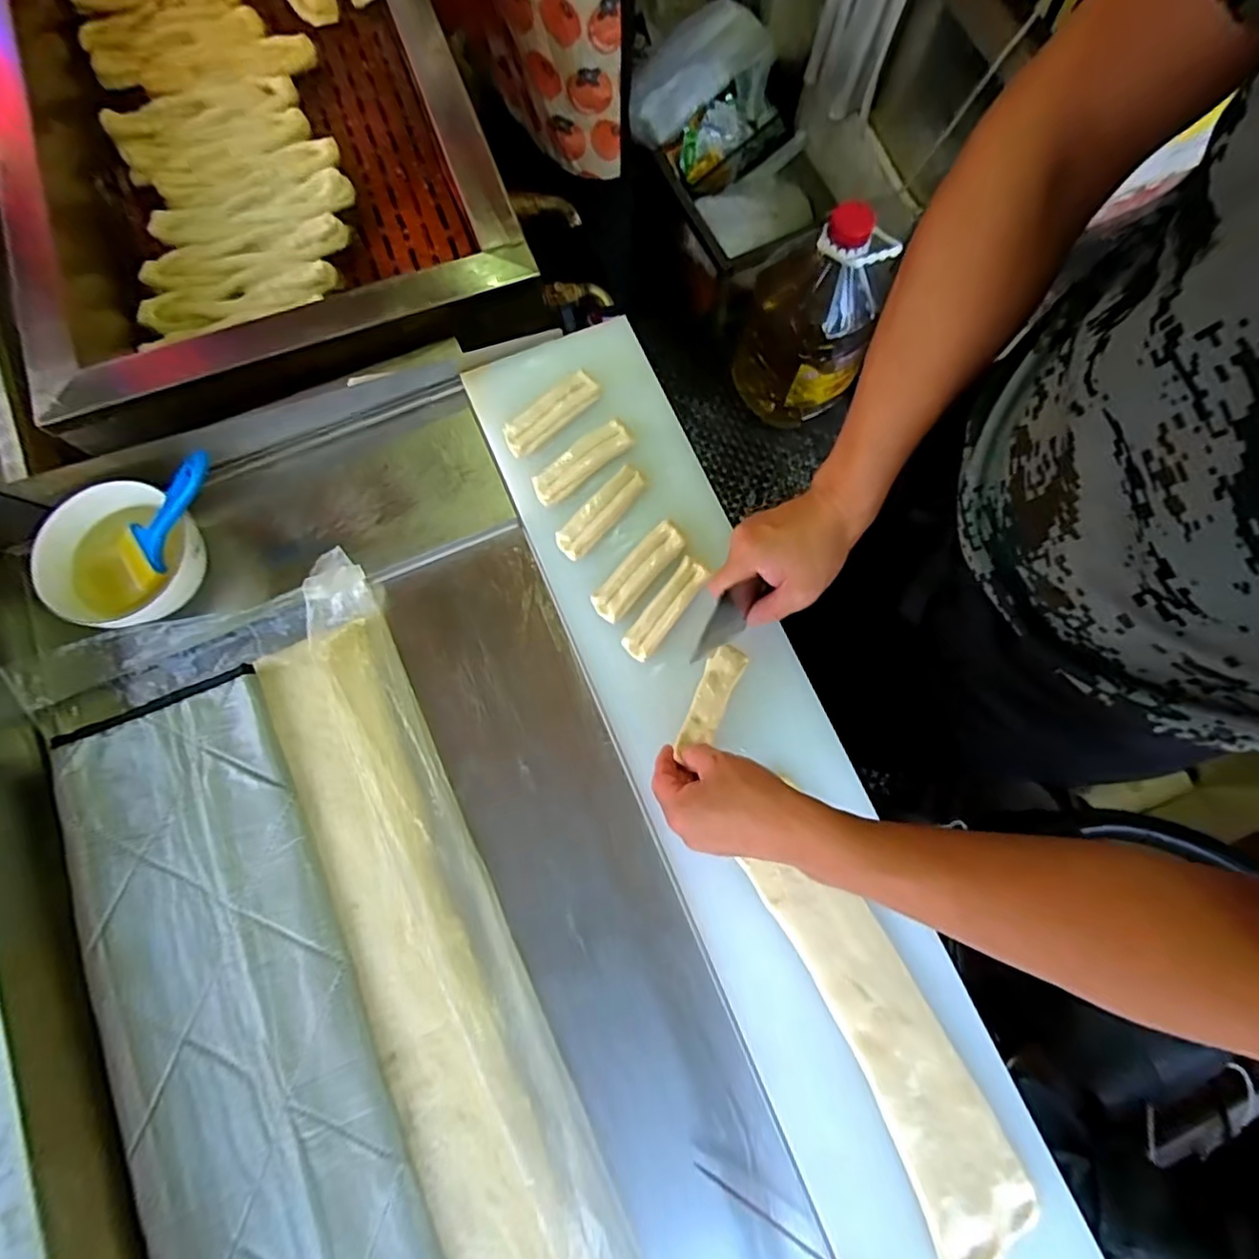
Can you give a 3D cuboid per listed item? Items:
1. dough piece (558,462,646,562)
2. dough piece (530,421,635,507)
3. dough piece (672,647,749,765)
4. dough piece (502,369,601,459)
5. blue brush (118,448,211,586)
[{"bbox_3d":[-0.028,-0.113,0.580,0.029,0.008,0.107,41,80,7],"label":"dough piece"},{"bbox_3d":[-0.047,-0.164,0.592,0.109,0.007,0.035,-38,82,-8],"label":"dough piece"},{"bbox_3d":[0.070,0.062,0.525,0.030,0.011,0.101,27,74,4],"label":"dough piece"},{"bbox_3d":[-0.079,-0.215,0.602,0.106,0.019,0.032,-39,82,-9],"label":"dough piece"},{"bbox_3d":[-0.409,-0.100,0.535,0.143,0.013,0.044,-45,82,17],"label":"blue brush"}]

